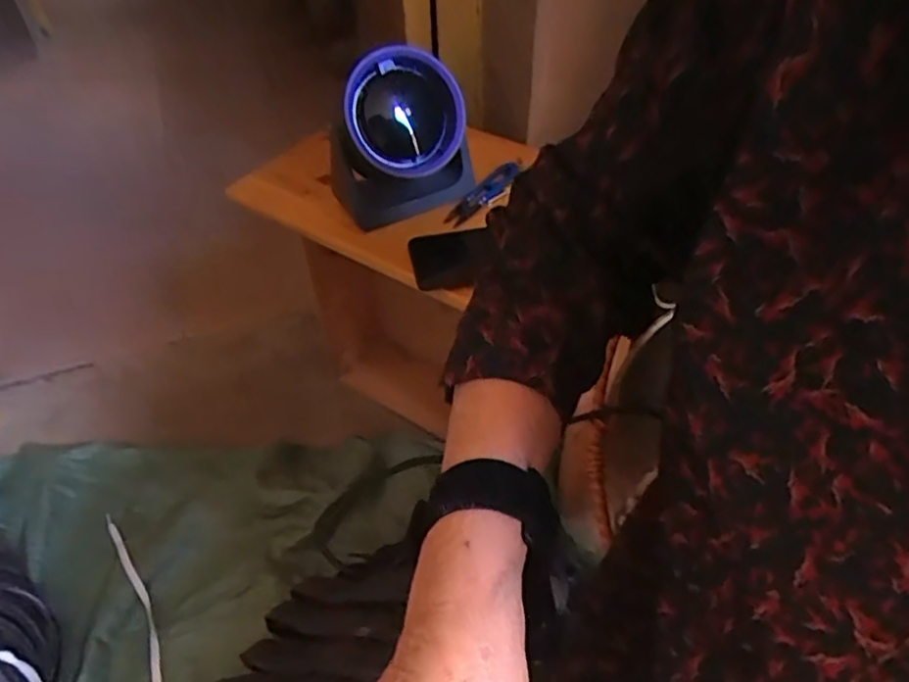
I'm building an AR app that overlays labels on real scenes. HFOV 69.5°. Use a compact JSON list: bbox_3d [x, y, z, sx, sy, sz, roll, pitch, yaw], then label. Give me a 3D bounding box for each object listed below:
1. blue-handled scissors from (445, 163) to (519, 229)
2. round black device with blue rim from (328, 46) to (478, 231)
[{"bbox_3d":[0.034,-0.161,0.713,0.039,0.020,0.114,25,51,26],"label":"blue-handled scissors"},{"bbox_3d":[-0.059,-0.213,0.668,0.144,0.155,0.098,-11,45,-8],"label":"round black device with blue rim"}]

